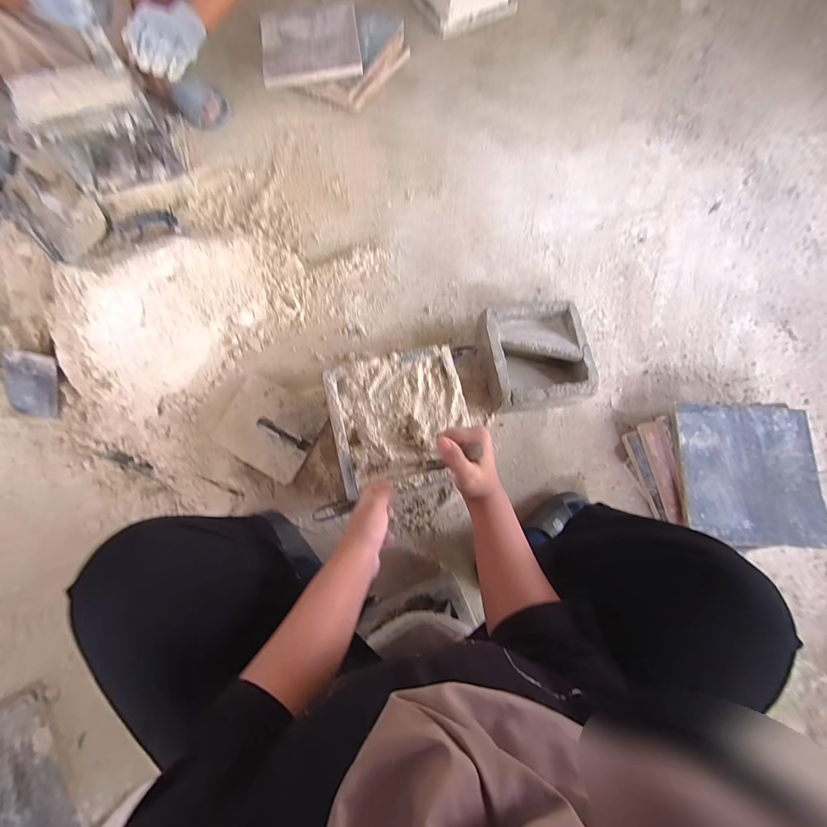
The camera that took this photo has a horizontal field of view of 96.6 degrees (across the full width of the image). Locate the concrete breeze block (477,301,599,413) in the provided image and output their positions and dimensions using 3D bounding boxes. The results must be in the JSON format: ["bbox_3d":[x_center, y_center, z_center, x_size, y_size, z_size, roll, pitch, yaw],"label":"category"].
[{"bbox_3d":[0.245,-0.112,0.769,0.202,0.103,0.201,-8,75,-3],"label":"concrete breeze block"}]

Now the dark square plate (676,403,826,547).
[{"bbox_3d":[0.637,0.112,0.690,0.269,0.024,0.253,1,74,-1],"label":"dark square plate"}]

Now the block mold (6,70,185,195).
[{"bbox_3d":[-0.671,-0.620,0.806,0.240,0.167,0.123,-13,74,-6],"label":"block mold"}]

